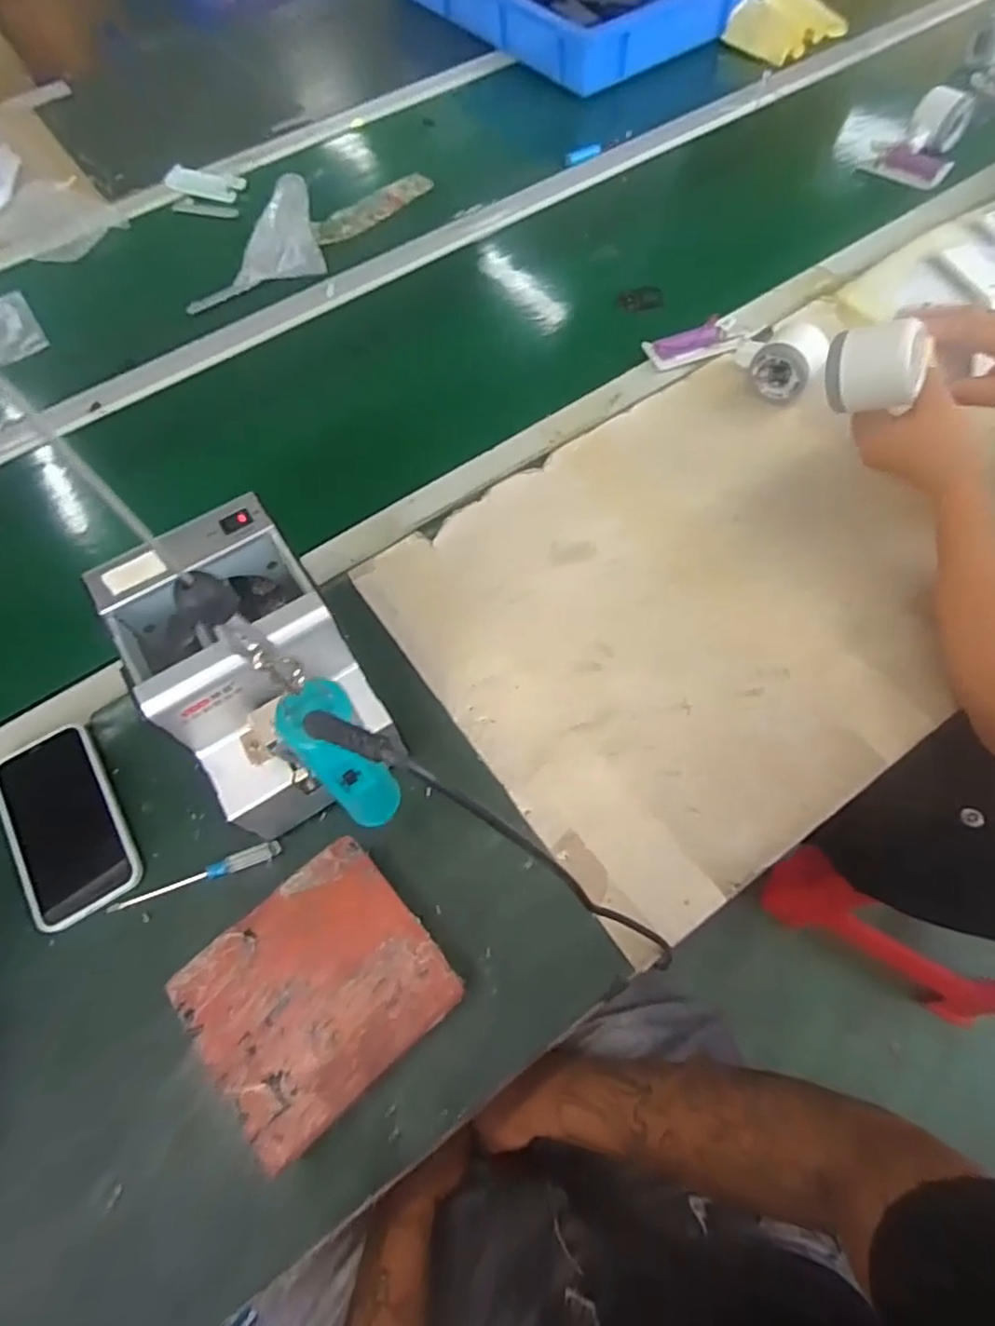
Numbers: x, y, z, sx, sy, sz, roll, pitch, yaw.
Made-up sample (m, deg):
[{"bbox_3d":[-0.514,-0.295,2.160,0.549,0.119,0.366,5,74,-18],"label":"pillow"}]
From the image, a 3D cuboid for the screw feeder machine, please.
[{"bbox_3d":[-0.167,0.010,0.453,0.122,0.150,0.168,-32,66,-12],"label":"screw feeder machine"}]

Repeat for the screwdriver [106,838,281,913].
[{"bbox_3d":[-0.219,0.157,0.465,0.124,0.010,0.013,-19,64,-6],"label":"screwdriver"}]

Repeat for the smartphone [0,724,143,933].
[{"bbox_3d":[-0.326,0.120,0.481,0.074,0.017,0.144,-31,66,-12],"label":"smartphone"}]

